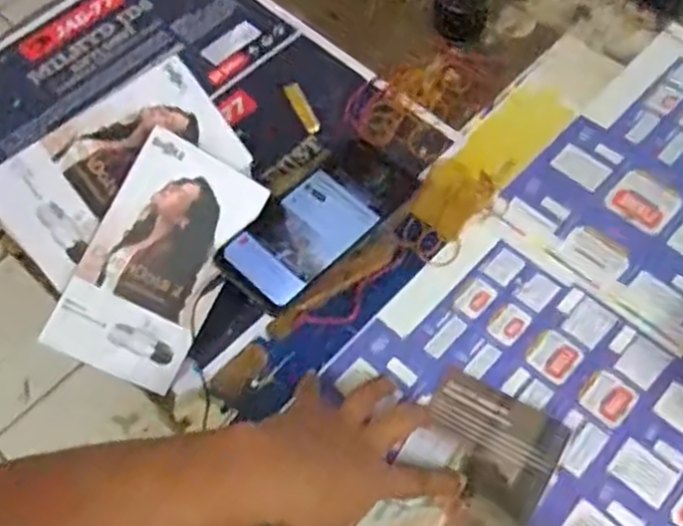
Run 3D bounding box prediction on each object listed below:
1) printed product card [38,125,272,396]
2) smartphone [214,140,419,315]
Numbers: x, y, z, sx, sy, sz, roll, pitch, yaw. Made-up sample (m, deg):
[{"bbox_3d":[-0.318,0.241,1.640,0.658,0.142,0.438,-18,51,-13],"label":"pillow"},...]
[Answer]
[{"bbox_3d":[-0.135,-0.001,0.546,0.097,0.010,0.174,30,83,-23],"label":"printed product card"},{"bbox_3d":[-0.019,-0.033,0.570,0.074,0.011,0.158,40,71,21],"label":"smartphone"}]

